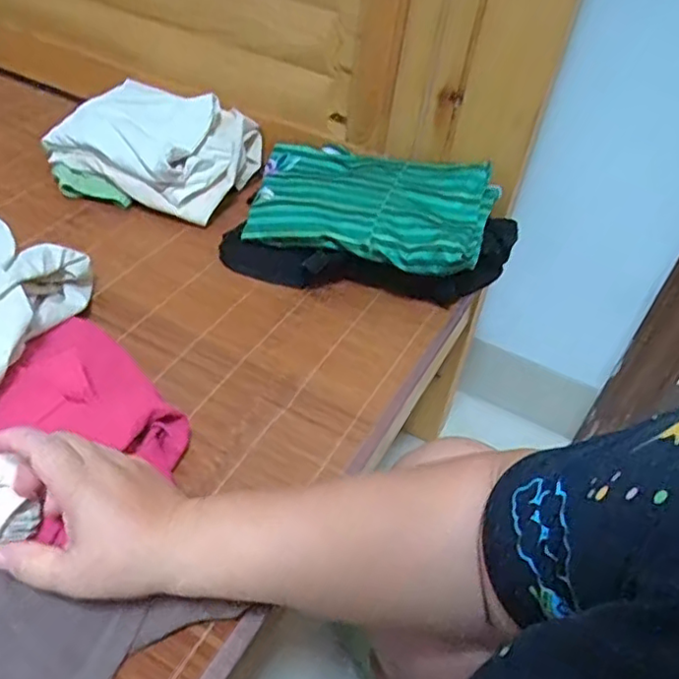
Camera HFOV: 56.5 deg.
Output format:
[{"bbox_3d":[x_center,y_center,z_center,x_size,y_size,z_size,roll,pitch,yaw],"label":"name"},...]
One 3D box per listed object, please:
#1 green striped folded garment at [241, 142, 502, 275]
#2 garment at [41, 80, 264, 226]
[{"bbox_3d":[0.031,-0.151,0.678,0.261,0.064,0.161,20,46,15],"label":"green striped folded garment"},{"bbox_3d":[-0.230,-0.244,0.799,0.244,0.095,0.169,23,47,18],"label":"garment"}]

